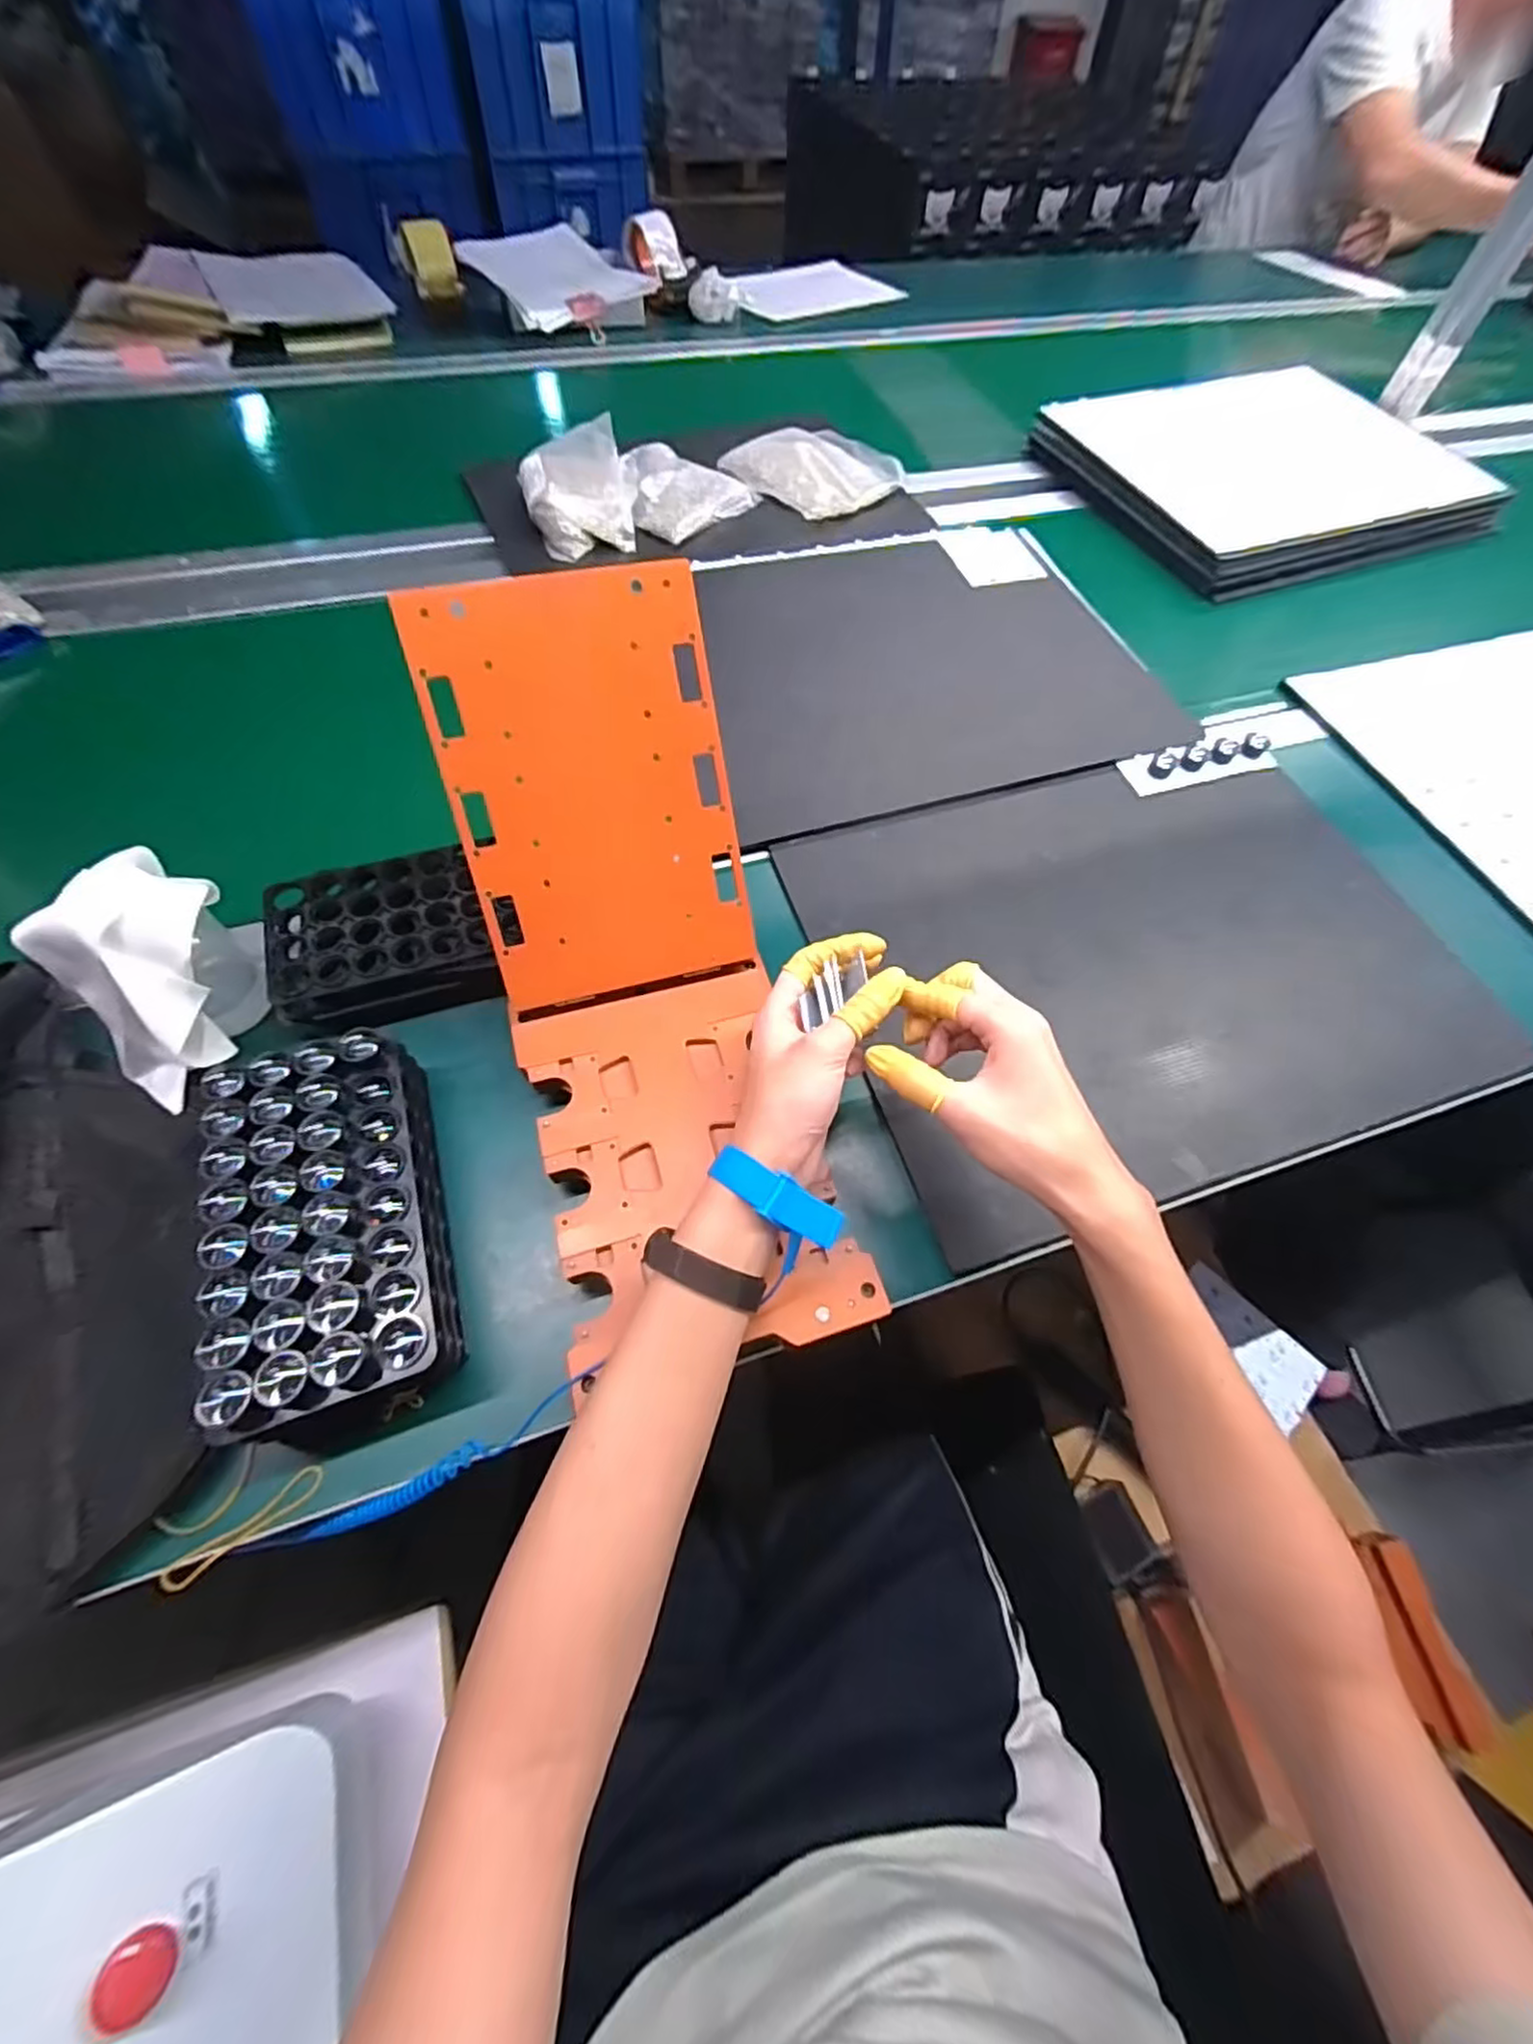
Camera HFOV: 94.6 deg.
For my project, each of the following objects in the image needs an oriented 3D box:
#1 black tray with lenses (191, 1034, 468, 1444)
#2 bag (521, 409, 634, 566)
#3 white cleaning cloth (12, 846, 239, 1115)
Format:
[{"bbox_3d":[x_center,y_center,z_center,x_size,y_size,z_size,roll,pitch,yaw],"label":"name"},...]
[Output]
[{"bbox_3d":[-0.235,0.114,0.389,0.096,0.082,0.195,-16,63,-12],"label":"black tray with lenses"},{"bbox_3d":[-0.206,-0.581,0.775,0.118,0.050,0.158,-12,62,-10],"label":"bag"},{"bbox_3d":[-0.363,-0.028,0.420,0.098,0.101,0.107,42,67,18],"label":"white cleaning cloth"}]

